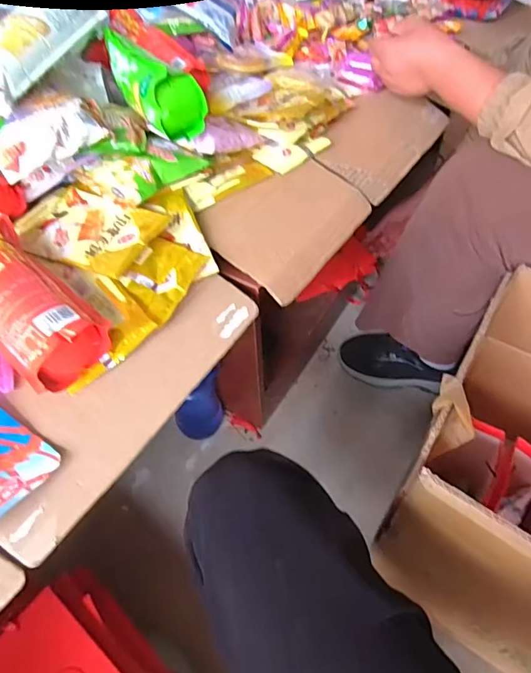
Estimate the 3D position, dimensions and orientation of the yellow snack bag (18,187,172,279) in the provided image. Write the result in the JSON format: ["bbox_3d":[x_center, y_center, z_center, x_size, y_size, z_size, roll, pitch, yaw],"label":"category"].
[{"bbox_3d":[-0.203,-0.120,0.536,0.154,0.021,0.105,17,56,15],"label":"yellow snack bag"}]

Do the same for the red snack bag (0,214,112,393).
[{"bbox_3d":[-0.240,-0.035,0.459,0.205,0.075,0.092,35,62,25],"label":"red snack bag"}]

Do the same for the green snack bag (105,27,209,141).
[{"bbox_3d":[-0.142,-0.323,0.581,0.071,0.071,0.182,-23,55,-13],"label":"green snack bag"}]

